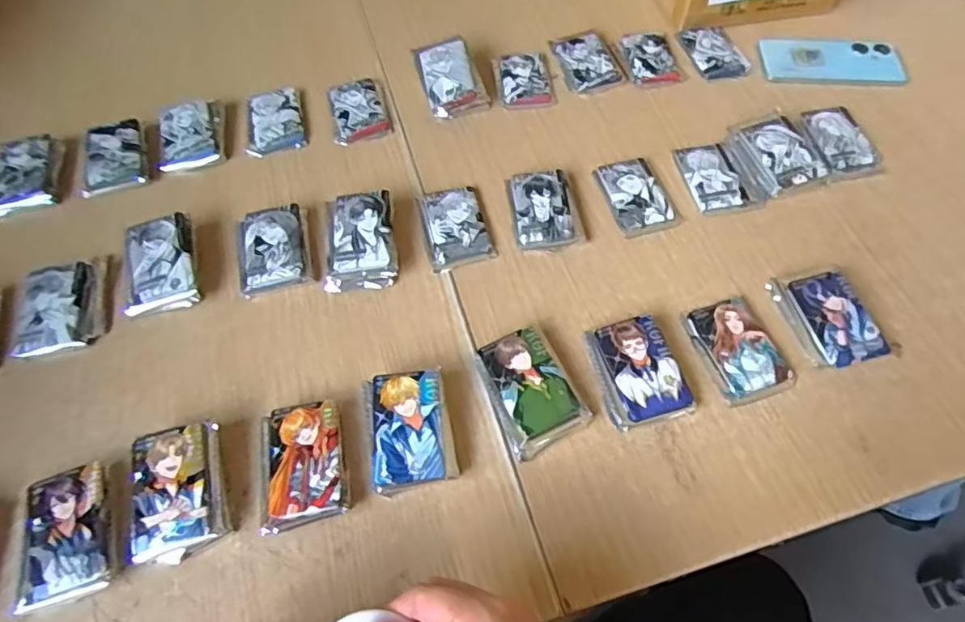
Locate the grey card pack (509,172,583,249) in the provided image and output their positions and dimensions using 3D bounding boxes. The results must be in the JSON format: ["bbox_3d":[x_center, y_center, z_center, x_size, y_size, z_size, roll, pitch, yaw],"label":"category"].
[{"bbox_3d":[0.061,-0.101,0.589,0.061,0.019,0.083,-8,59,-4],"label":"grey card pack"}]

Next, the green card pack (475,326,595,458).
[{"bbox_3d":[0.037,0.065,0.488,0.066,0.020,0.094,-27,62,-15],"label":"green card pack"}]

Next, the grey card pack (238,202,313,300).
[{"bbox_3d":[-0.199,-0.060,0.569,0.063,0.023,0.089,-11,59,-6],"label":"grey card pack"}]

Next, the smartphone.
[{"bbox_3d":[0.421,-0.309,0.715,0.162,0.010,0.088,4,59,3],"label":"smartphone"}]

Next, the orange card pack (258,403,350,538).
[{"bbox_3d":[-0.138,0.117,0.455,0.064,0.019,0.090,-10,59,-6],"label":"orange card pack"}]

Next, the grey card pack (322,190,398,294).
[{"bbox_3d":[-0.116,-0.066,0.564,0.064,0.032,0.092,-6,59,-3],"label":"grey card pack"}]

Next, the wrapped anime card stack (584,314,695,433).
[{"bbox_3d":[0.129,0.050,0.496,0.065,0.020,0.088,-13,60,-7],"label":"wrapped anime card stack"}]

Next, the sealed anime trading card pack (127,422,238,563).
[{"bbox_3d":[-0.227,0.134,0.438,0.067,0.034,0.085,-15,60,-8],"label":"sealed anime trading card pack"}]

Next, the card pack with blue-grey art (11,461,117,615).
[{"bbox_3d":[-0.296,0.162,0.428,0.062,0.028,0.087,-10,59,-5],"label":"card pack with blue-grey art"}]

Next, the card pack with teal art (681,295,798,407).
[{"bbox_3d":[0.221,0.030,0.512,0.065,0.011,0.093,-16,60,-9],"label":"card pack with teal art"}]

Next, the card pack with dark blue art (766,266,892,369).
[{"bbox_3d":[0.303,0.004,0.519,0.068,0.021,0.092,-15,60,-8],"label":"card pack with dark blue art"}]

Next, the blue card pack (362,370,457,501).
[{"bbox_3d":[-0.057,0.094,0.465,0.064,0.030,0.087,-10,59,-5],"label":"blue card pack"}]

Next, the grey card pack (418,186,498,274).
[{"bbox_3d":[-0.028,-0.084,0.587,0.061,0.011,0.092,-14,60,-8],"label":"grey card pack"}]

